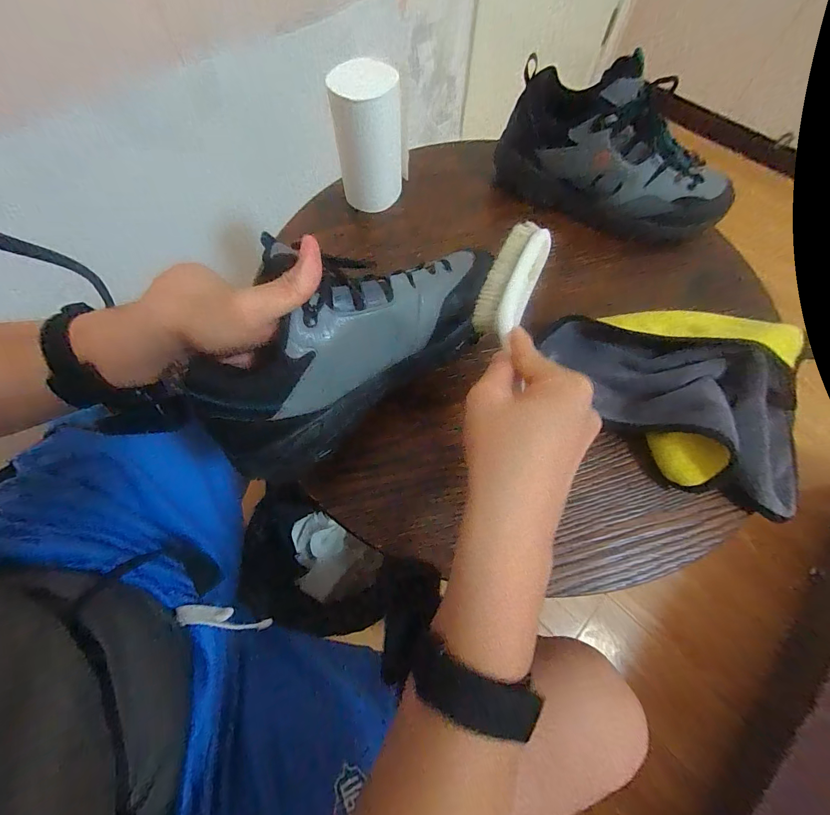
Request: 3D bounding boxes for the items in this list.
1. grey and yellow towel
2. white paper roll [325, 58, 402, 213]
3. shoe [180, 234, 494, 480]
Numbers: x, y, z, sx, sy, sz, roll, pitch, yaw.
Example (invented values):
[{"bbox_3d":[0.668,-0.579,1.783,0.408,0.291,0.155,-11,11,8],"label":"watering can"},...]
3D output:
[{"bbox_3d":[0.264,-0.028,0.350,0.177,0.054,0.239,-35,71,-16],"label":"grey and yellow towel"},{"bbox_3d":[-0.054,-0.311,0.433,0.071,0.132,0.061,-4,66,-3],"label":"white paper roll"},{"bbox_3d":[-0.046,-0.058,0.273,0.245,0.104,0.092,-35,71,-11],"label":"shoe"}]

